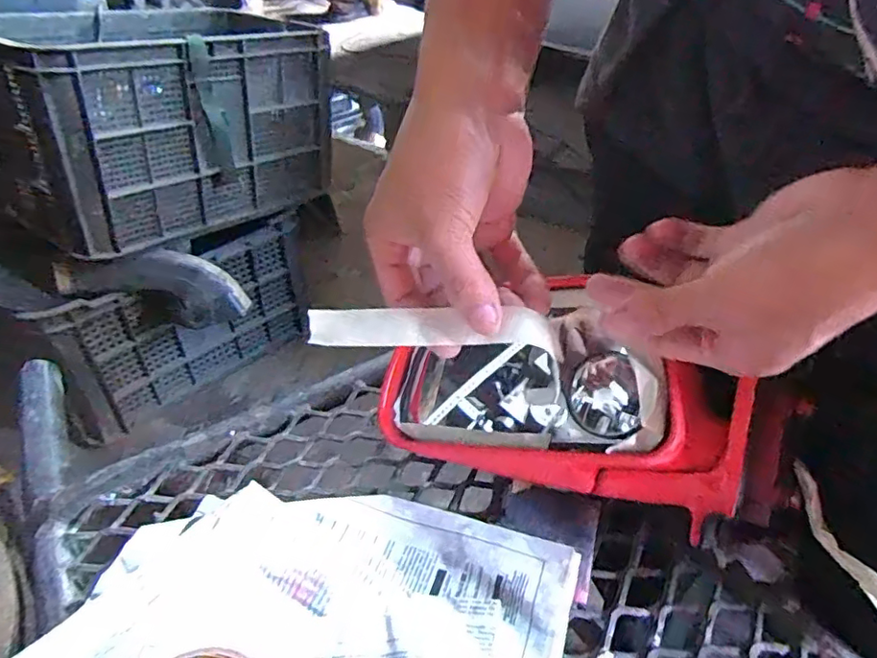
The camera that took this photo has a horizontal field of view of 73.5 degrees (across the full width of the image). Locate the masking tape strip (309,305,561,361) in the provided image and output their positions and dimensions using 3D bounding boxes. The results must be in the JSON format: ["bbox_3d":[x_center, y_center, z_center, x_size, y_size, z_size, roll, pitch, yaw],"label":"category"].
[{"bbox_3d":[-0.005,-0.001,0.281,0.121,0.018,0.013,2,40,14],"label":"masking tape strip"}]

